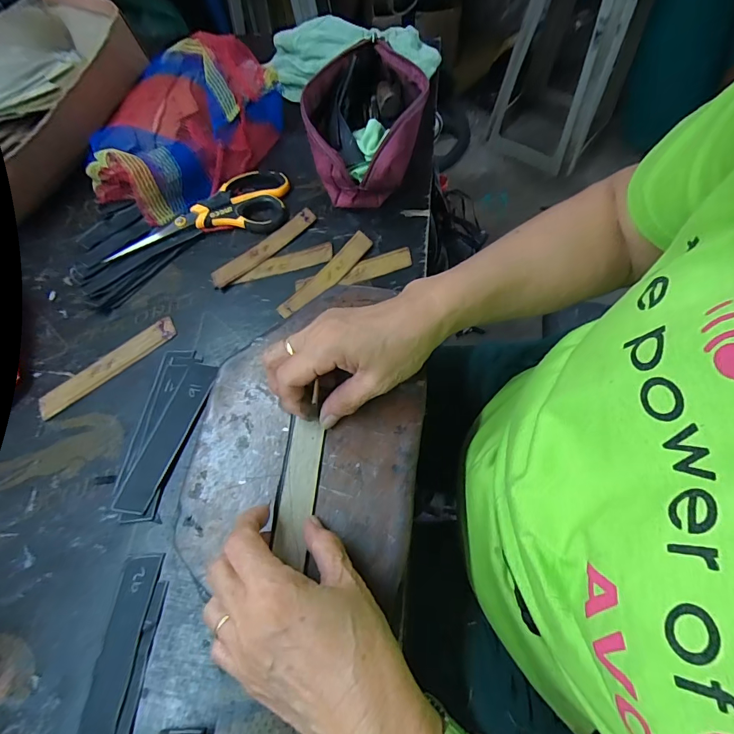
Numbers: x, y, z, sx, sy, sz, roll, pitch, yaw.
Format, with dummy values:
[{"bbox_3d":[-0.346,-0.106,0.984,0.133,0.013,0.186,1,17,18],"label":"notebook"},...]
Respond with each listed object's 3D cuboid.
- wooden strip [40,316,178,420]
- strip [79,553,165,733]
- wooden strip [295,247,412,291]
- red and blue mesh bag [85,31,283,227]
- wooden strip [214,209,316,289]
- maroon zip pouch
[{"bbox_3d":[-0.241,-0.002,0.380,0.133,0.004,0.026,-37,68,-13],"label":"wooden strip"},{"bbox_3d":[-0.170,0.201,0.276,0.026,0.004,0.133,2,65,4],"label":"strip"},{"bbox_3d":[-0.013,-0.095,0.406,0.117,0.004,0.024,-17,65,-4],"label":"wooden strip"},{"bbox_3d":[-0.210,-0.283,0.474,0.194,0.064,0.258,8,66,8],"label":"red and blue mesh bag"},{"bbox_3d":[-0.106,-0.125,0.425,0.126,0.005,0.025,-39,69,-10],"label":"wooden strip"},{"bbox_3d":[0.000,-0.271,0.449,0.120,0.073,0.188,7,65,7],"label":"maroon zip pouch"}]

